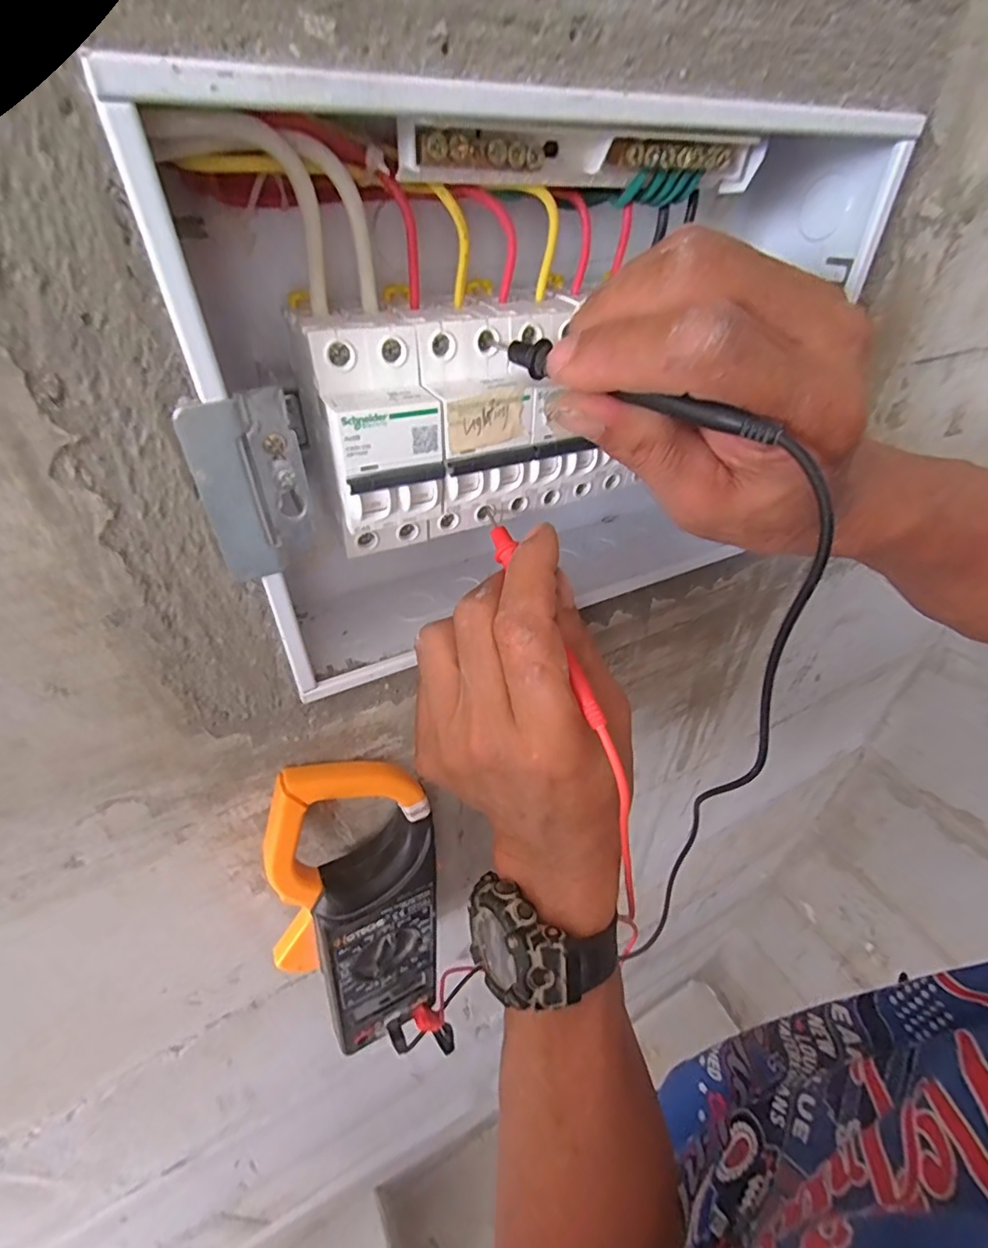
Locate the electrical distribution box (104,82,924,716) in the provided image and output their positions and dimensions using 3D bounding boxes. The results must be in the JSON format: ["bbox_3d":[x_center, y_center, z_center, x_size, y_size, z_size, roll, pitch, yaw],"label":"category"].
[{"bbox_3d":[0.024,-0.100,0.241,0.287,0.190,0.083,-18,41,-20],"label":"electrical distribution box"}]

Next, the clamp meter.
[{"bbox_3d":[-0.072,0.162,0.297,0.094,0.210,0.053,-21,43,-24],"label":"clamp meter"}]

